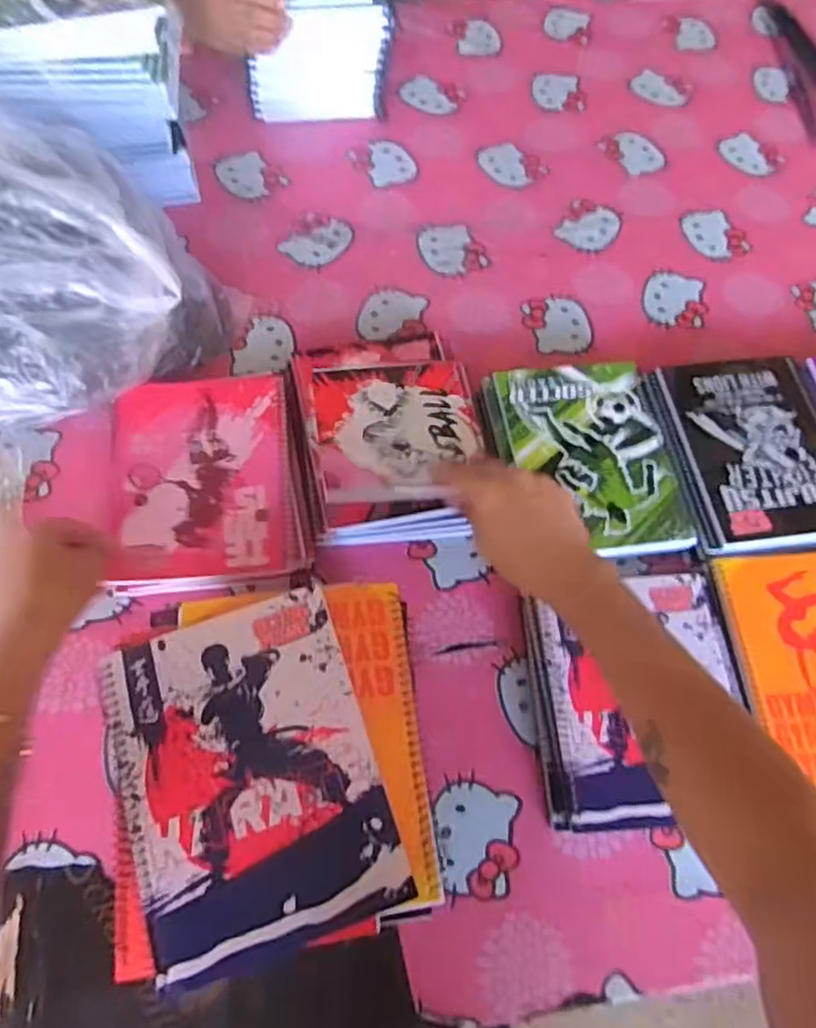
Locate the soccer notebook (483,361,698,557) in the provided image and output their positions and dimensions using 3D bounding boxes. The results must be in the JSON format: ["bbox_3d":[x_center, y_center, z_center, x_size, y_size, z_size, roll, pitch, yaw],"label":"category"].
[{"bbox_3d":[0.167,-0.056,0.651,0.158,0.012,0.198,-7,65,-6],"label":"soccer notebook"}]

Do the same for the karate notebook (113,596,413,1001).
[{"bbox_3d":[-0.094,0.152,0.423,0.146,0.014,0.190,-16,64,-10],"label":"karate notebook"}]

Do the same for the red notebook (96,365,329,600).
[{"bbox_3d":[-0.175,-0.033,0.630,0.176,0.026,0.193,-10,63,-8],"label":"red notebook"}]

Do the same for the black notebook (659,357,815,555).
[{"bbox_3d":[0.330,-0.062,0.663,0.155,0.009,0.199,-9,65,-7],"label":"black notebook"}]

